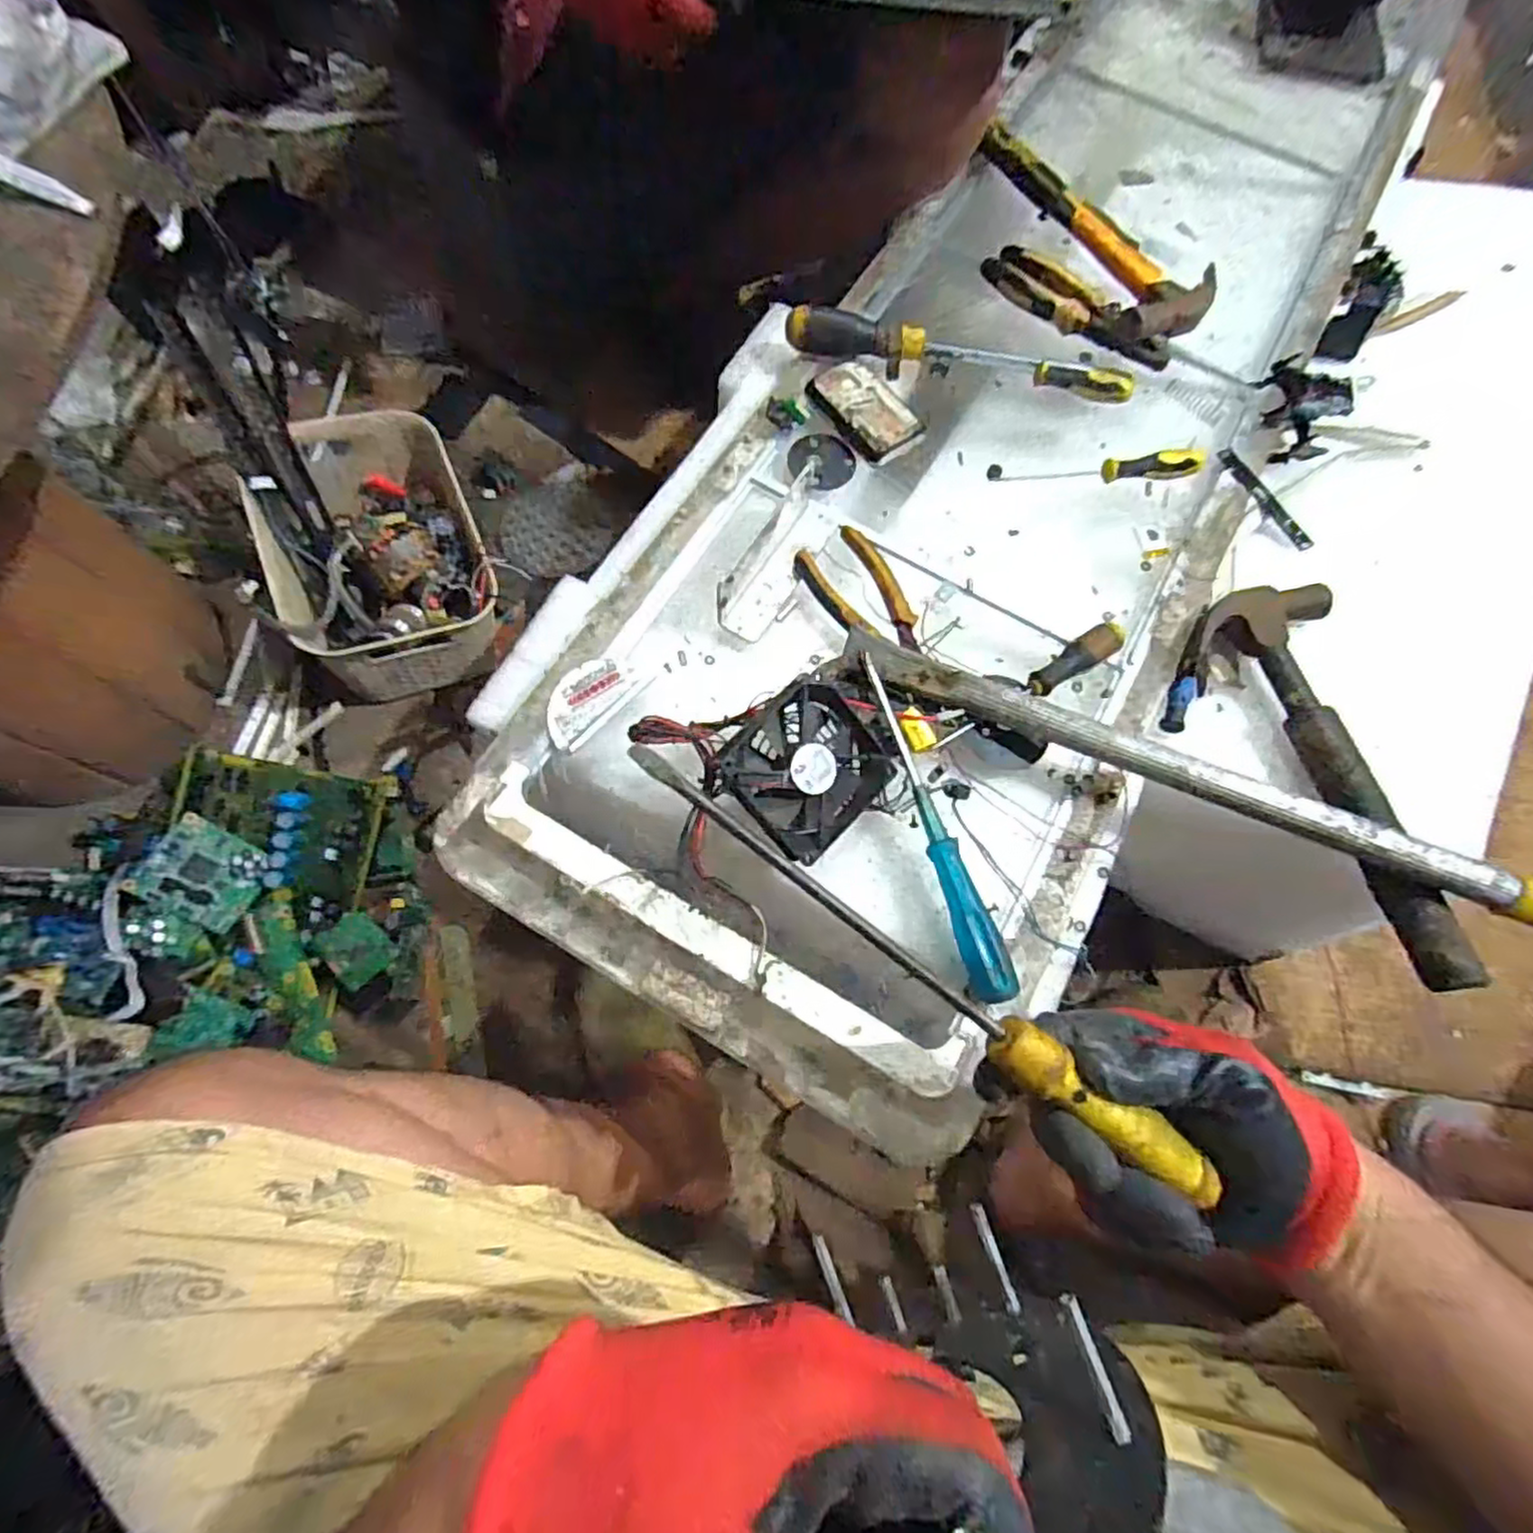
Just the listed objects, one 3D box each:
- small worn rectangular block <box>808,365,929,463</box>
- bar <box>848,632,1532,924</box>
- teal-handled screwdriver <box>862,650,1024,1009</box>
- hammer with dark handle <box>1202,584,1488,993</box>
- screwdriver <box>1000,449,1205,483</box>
[{"bbox_3d":[0.083,-0.300,0.600,0.052,0.026,0.100,-36,75,-12],"label":"small worn rectangular block"},{"bbox_3d":[0.300,0.016,0.473,0.527,0.069,0.043,23,72,6],"label":"bar"},{"bbox_3d":[0.114,0.037,0.479,0.026,0.030,0.236,-14,72,-6],"label":"teal-handled screwdriver"},{"bbox_3d":[0.417,-0.002,0.504,0.115,0.044,0.298,-16,72,-6],"label":"hammer with dark handle"},{"bbox_3d":[0.281,-0.249,0.594,0.170,0.022,0.023,-3,71,-2],"label":"screwdriver"}]

